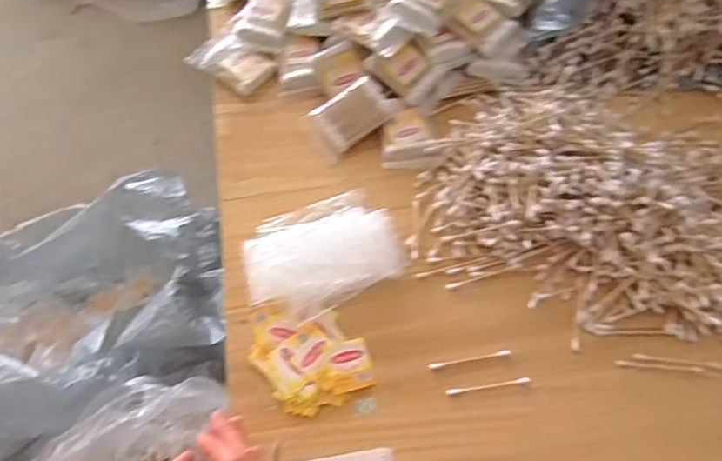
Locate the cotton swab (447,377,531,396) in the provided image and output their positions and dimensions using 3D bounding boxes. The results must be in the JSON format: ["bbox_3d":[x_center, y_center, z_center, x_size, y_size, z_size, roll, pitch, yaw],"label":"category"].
[{"bbox_3d":[0.103,0.126,0.475,0.068,0.004,0.005,-7,59,-3],"label":"cotton swab"}]

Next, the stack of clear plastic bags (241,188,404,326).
[{"bbox_3d":[-0.038,0.016,0.536,0.138,0.015,0.107,-20,61,-11],"label":"stack of clear plastic bags"}]

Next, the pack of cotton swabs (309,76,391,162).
[{"bbox_3d":[-0.013,-0.117,0.596,0.075,0.026,0.053,-34,64,-18],"label":"pack of cotton swabs"}]

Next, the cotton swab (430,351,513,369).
[{"bbox_3d":[0.091,0.107,0.486,0.068,0.004,0.005,-9,59,-4],"label":"cotton swab"}]

